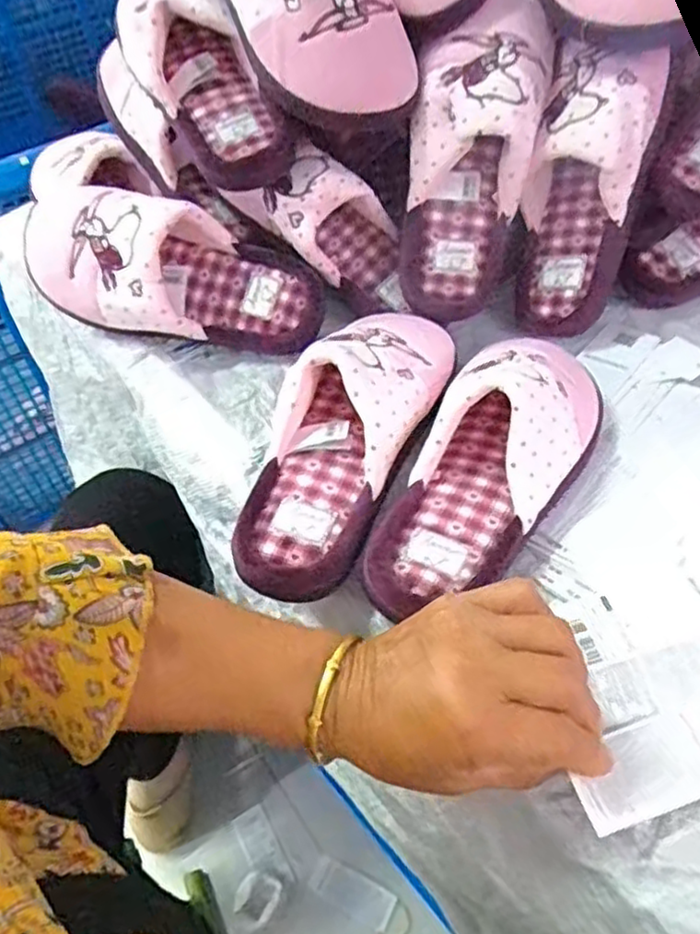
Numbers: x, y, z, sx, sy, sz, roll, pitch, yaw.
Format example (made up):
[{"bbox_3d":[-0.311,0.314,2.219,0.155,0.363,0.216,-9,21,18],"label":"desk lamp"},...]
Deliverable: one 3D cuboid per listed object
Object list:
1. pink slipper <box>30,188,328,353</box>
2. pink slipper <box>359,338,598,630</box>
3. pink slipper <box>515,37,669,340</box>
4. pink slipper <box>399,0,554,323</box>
[{"bbox_3d":[-0.141,-0.153,0.531,0.244,0.068,0.102,14,85,1],"label":"pink slipper"},{"bbox_3d":[0.088,-0.009,0.424,0.087,0.078,0.235,27,57,22],"label":"pink slipper"},{"bbox_3d":[0.176,-0.204,0.524,0.082,0.207,0.064,12,21,12],"label":"pink slipper"},{"bbox_3d":[0.090,-0.234,0.523,0.088,0.237,0.081,15,17,14],"label":"pink slipper"}]

